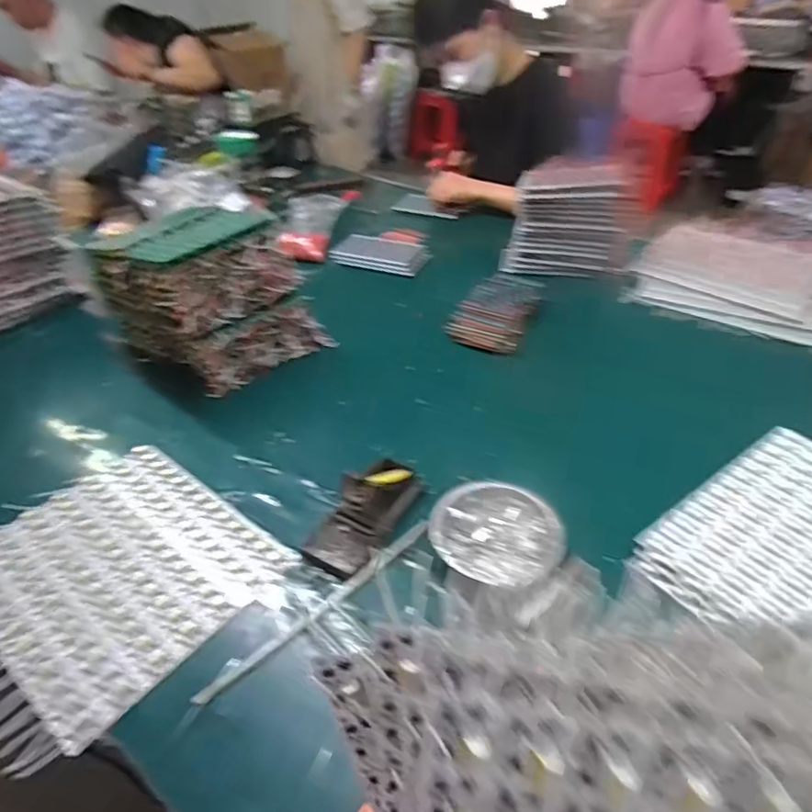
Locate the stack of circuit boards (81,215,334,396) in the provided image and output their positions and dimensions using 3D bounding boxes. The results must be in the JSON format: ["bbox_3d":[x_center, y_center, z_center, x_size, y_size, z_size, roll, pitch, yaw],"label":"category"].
[{"bbox_3d":[-0.281,-0.163,0.823,0.186,0.197,0.232,32,53,34],"label":"stack of circuit boards"}]

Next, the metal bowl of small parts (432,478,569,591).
[{"bbox_3d":[0.093,0.133,0.584,0.126,0.030,0.117,-12,42,-9],"label":"metal bowl of small parts"}]

